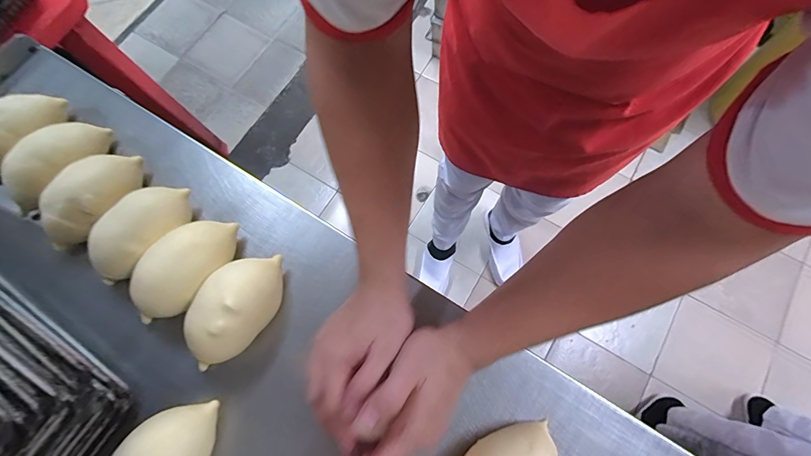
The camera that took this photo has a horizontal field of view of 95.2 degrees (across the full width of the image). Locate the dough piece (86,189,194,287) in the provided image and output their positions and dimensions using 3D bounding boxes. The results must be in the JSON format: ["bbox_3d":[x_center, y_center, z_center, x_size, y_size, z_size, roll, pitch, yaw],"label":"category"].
[{"bbox_3d":[-0.305,0.005,0.427,0.067,0.051,0.133,31,76,11],"label":"dough piece"}]

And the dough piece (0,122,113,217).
[{"bbox_3d":[-0.439,-0.082,0.461,0.066,0.051,0.140,31,76,11],"label":"dough piece"}]

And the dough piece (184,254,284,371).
[{"bbox_3d":[-0.179,0.082,0.394,0.073,0.064,0.126,30,76,10],"label":"dough piece"}]

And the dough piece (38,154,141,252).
[{"bbox_3d":[-0.375,-0.035,0.445,0.073,0.055,0.137,25,75,9],"label":"dough piece"}]

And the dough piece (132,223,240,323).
[{"bbox_3d":[-0.240,0.040,0.409,0.068,0.065,0.119,31,76,11],"label":"dough piece"}]

